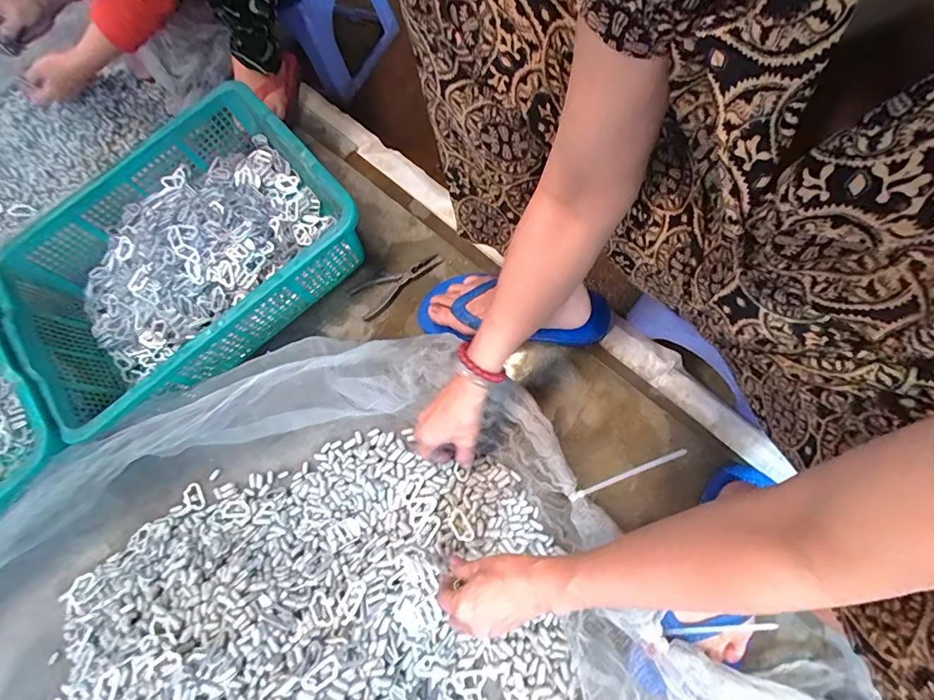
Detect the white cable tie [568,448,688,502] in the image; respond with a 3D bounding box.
[{"bbox_3d":[0.180,0.142,0.513,0.138,0.009,0.008,-28,75,15],"label":"white cable tie"}]

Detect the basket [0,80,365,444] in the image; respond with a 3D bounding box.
[{"bbox_3d":[-0.414,-0.144,0.656,0.454,0.125,0.362,-40,70,-6],"label":"basket"}]

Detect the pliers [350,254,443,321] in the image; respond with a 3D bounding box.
[{"bbox_3d":[-0.102,-0.100,0.690,0.143,0.008,0.054,-27,70,-1],"label":"pliers"}]

